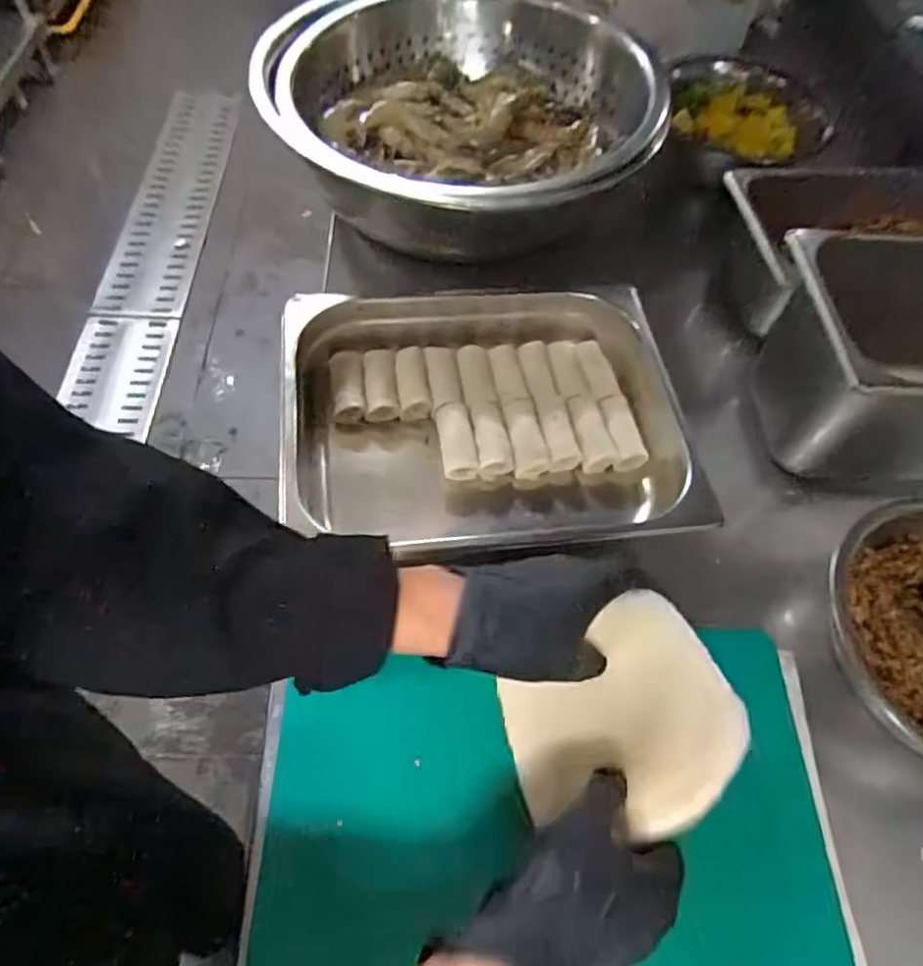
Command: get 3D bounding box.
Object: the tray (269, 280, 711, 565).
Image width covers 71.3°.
[{"bbox_3d":[0.024,-0.056,0.567,0.348,0.092,0.221,-6,59,-7],"label":"tray"}]

